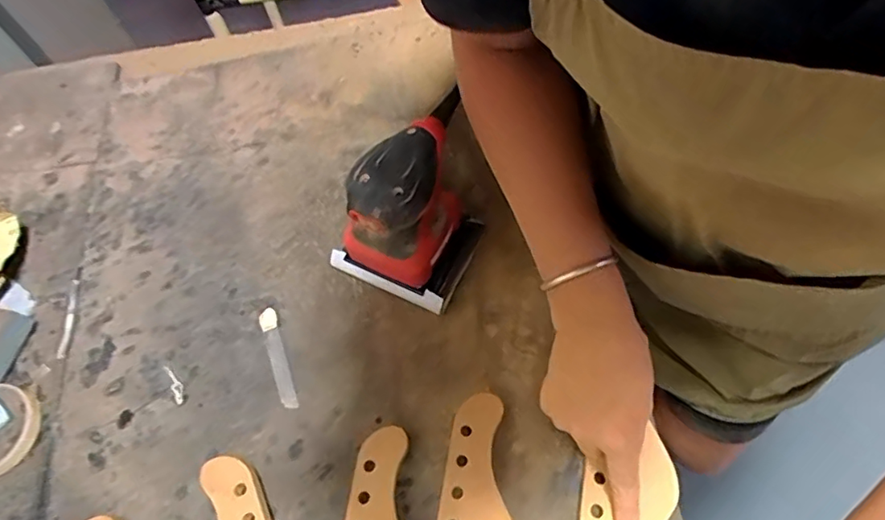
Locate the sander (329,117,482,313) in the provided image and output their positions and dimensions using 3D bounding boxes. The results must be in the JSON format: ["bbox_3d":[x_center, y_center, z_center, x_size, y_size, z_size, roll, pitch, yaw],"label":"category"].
[{"bbox_3d":[-0.032,-0.046,0.510,0.121,0.132,0.118,22,64,14],"label":"sander"}]

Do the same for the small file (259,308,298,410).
[{"bbox_3d":[-0.157,0.092,0.516,0.017,0.004,0.103,-19,62,-8],"label":"small file"}]

